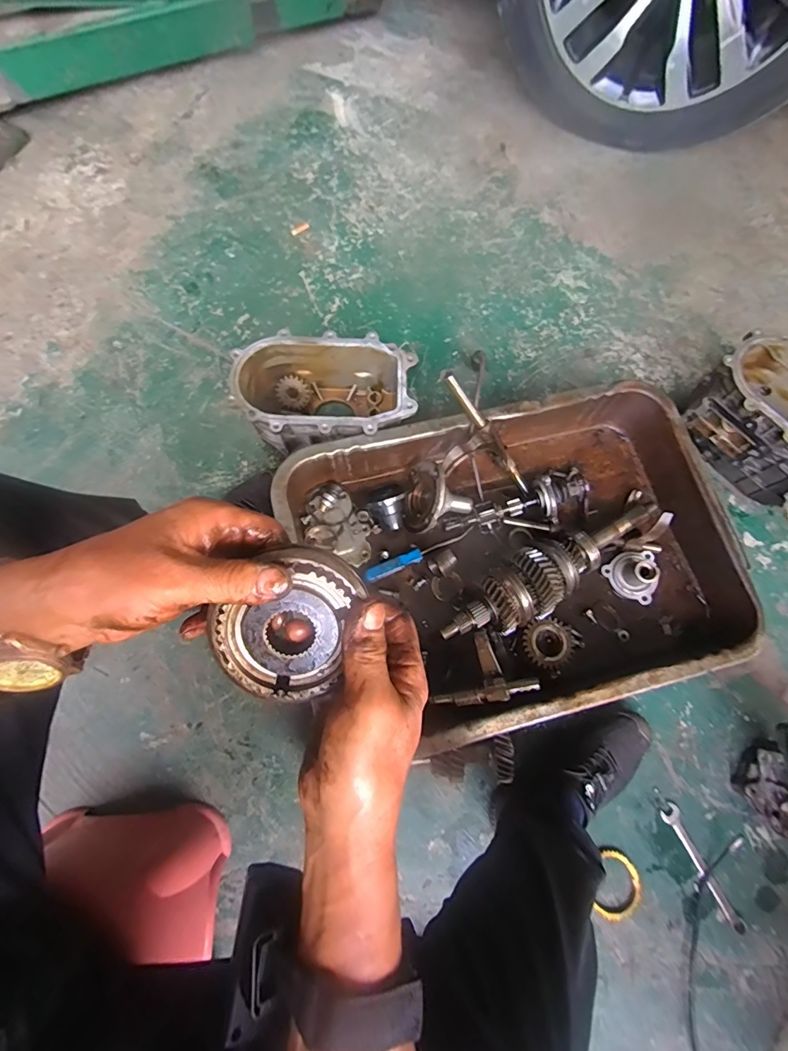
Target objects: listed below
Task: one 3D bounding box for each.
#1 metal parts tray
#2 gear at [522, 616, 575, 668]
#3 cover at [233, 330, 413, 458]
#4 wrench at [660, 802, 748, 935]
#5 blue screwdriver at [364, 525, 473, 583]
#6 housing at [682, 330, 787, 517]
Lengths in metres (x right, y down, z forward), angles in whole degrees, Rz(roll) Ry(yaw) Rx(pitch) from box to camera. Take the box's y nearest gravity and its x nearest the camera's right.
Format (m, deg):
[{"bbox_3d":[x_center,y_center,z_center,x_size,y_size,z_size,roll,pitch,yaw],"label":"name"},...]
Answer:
[{"bbox_3d":[0.183,0.044,0.700,0.618,0.124,0.450,-15,75,-6],"label":"metal parts tray"},{"bbox_3d":[0.237,0.174,0.680,0.083,0.027,0.070,-5,75,-4],"label":"gear"},{"bbox_3d":[-0.108,-0.202,0.733,0.270,0.117,0.161,3,74,-1],"label":"cover"},{"bbox_3d":[0.433,0.481,0.635,0.027,0.013,0.169,-24,76,-8],"label":"wrench"},{"bbox_3d":[0.038,0.046,0.719,0.180,0.026,0.019,-23,76,-8],"label":"blue screwdriver"},{"bbox_3d":[0.620,-0.146,0.735,0.192,0.148,0.290,-37,79,-12],"label":"housing"}]

